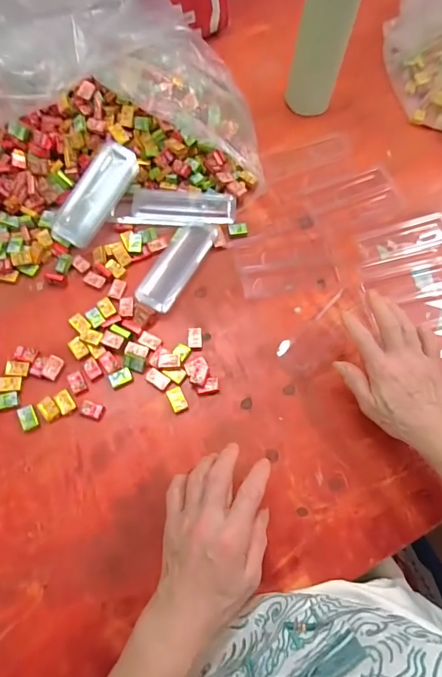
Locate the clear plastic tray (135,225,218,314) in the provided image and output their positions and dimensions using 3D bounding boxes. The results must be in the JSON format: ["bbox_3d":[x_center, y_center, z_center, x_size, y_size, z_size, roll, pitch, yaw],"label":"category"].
[{"bbox_3d":[-0.058,-0.097,0.512,0.049,0.012,0.141,27,70,10],"label":"clear plastic tray"}]

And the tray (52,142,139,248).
[{"bbox_3d":[-0.166,-0.191,0.529,0.055,0.019,0.145,34,88,-18],"label":"tray"}]

